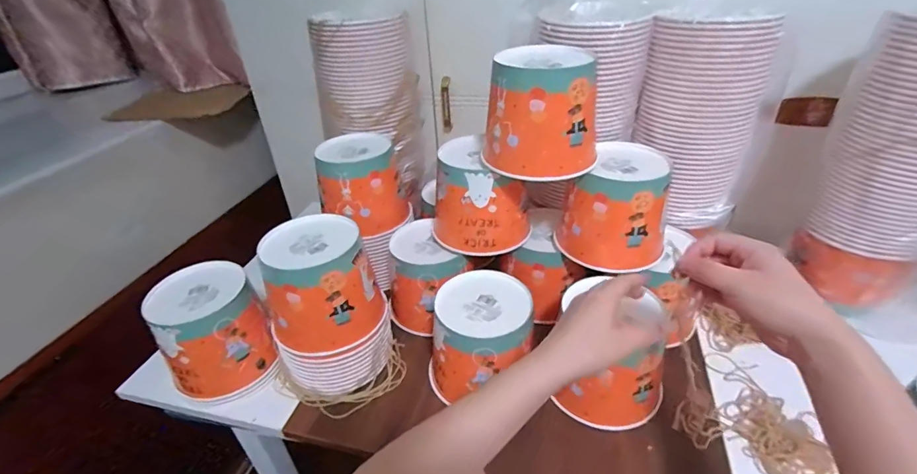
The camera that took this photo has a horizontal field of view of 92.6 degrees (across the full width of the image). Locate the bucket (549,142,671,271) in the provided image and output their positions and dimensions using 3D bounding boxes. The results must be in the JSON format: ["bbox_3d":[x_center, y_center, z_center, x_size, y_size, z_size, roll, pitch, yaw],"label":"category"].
[{"bbox_3d":[0.218,-0.043,0.628,0.142,0.135,0.139,6,36,14],"label":"bucket"}]

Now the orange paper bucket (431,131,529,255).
[{"bbox_3d":[0.025,-0.053,0.660,0.123,0.137,0.141,-27,41,-30],"label":"orange paper bucket"}]

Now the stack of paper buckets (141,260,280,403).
[{"bbox_3d":[-0.340,0.132,0.613,0.125,0.145,0.122,-27,41,-30],"label":"stack of paper buckets"}]

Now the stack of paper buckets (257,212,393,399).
[{"bbox_3d":[-0.182,0.095,0.605,0.147,0.201,0.141,-20,38,-21],"label":"stack of paper buckets"}]

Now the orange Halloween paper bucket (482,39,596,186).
[{"bbox_3d":[0.108,-0.156,0.570,0.138,0.150,0.115,7,37,15],"label":"orange Halloween paper bucket"}]

